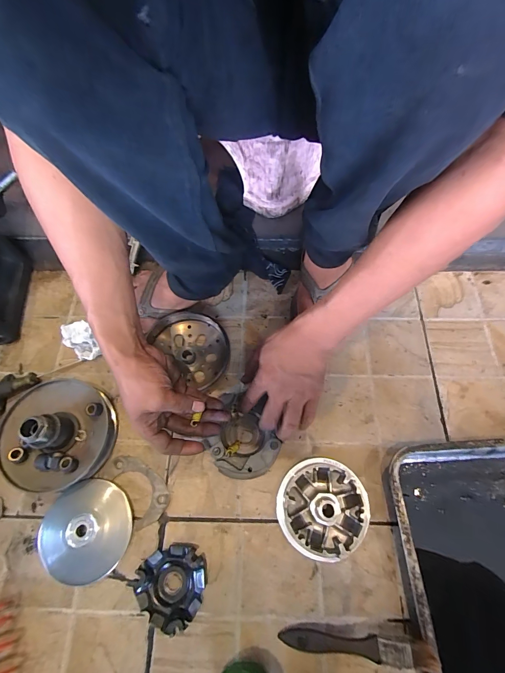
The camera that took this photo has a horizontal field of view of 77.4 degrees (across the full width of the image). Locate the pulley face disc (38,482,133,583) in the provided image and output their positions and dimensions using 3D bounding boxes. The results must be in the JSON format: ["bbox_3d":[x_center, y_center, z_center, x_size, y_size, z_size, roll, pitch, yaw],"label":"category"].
[{"bbox_3d":[-0.217,0.252,0.411,0.108,0.025,0.115,0,68,1],"label":"pulley face disc"}]

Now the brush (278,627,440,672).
[{"bbox_3d":[0.113,0.344,0.349,0.164,0.016,0.026,-6,67,16],"label":"brush"}]

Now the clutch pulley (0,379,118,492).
[{"bbox_3d":[-0.280,0.131,0.436,0.155,0.072,0.147,16,69,8],"label":"clutch pulley"}]

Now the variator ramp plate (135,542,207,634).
[{"bbox_3d":[-0.101,0.307,0.387,0.082,0.021,0.083,0,68,1],"label":"variator ramp plate"}]

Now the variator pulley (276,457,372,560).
[{"bbox_3d":[0.092,0.222,0.411,0.113,0.036,0.112,22,70,10],"label":"variator pulley"}]

